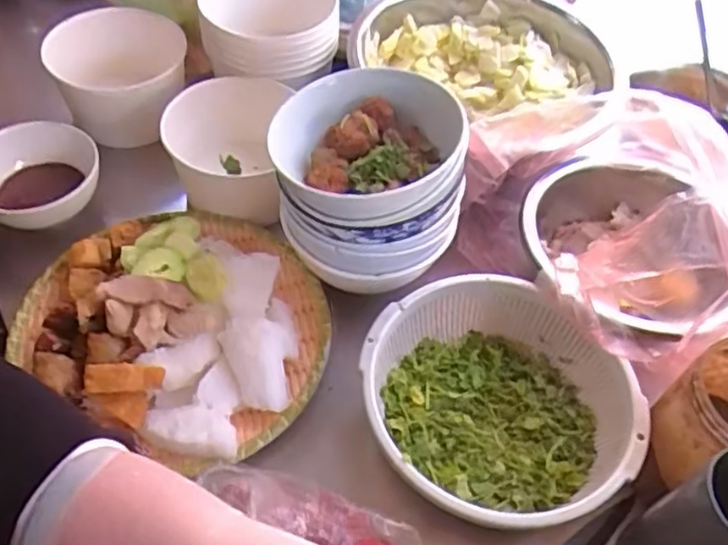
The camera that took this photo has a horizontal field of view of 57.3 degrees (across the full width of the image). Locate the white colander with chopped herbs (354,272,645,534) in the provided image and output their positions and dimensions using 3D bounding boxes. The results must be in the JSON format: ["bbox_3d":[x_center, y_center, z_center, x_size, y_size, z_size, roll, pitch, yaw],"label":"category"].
[{"bbox_3d":[0.099,0.095,0.495,0.192,0.057,0.190,-14,55,-15],"label":"white colander with chopped herbs"}]

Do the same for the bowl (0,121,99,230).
[{"bbox_3d":[-0.296,-0.085,0.603,0.111,0.054,0.115,2,53,-3],"label":"bowl"}]

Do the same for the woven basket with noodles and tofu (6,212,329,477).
[{"bbox_3d":[-0.144,0.031,0.530,0.236,0.052,0.225,30,56,18],"label":"woven basket with noodles and tofu"}]

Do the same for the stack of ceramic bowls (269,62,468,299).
[{"bbox_3d":[0.001,-0.071,0.552,0.143,0.130,0.144,0,53,-4],"label":"stack of ceramic bowls"}]

